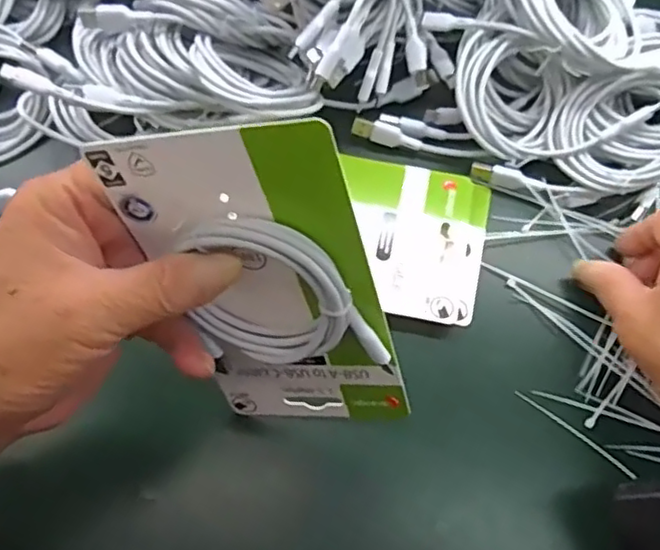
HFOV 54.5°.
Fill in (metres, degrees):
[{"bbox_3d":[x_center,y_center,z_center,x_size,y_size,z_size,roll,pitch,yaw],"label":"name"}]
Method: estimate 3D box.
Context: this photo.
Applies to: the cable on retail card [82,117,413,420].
[{"bbox_3d":[-0.027,0.015,0.283,0.099,0.177,0.016,1,47,18],"label":"cable on retail card"}]

